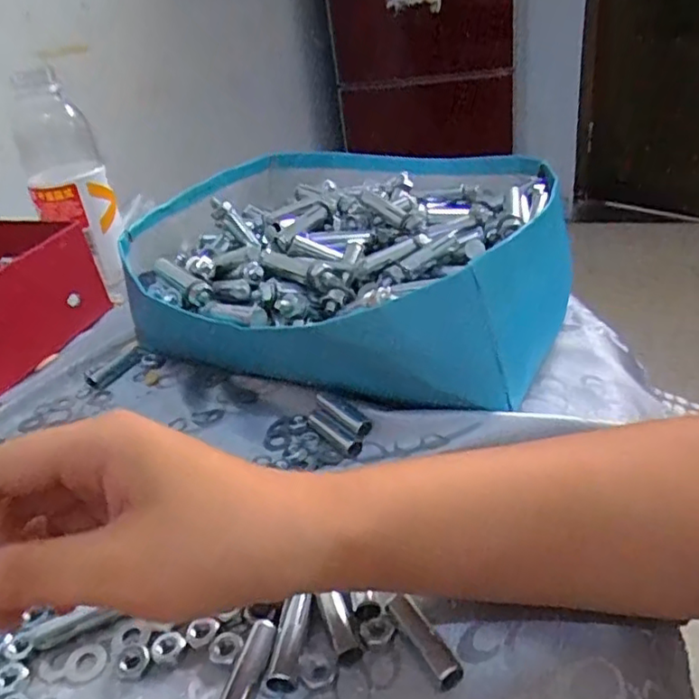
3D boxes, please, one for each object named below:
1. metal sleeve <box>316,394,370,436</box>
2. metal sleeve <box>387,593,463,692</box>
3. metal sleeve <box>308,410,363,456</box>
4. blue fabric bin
[{"bbox_3d":[-0.003,0.037,0.359,0.011,0.010,0.039,-27,37,-28],"label":"metal sleeve"},{"bbox_3d":[0.029,0.113,0.240,0.011,0.013,0.036,-22,35,-21],"label":"metal sleeve"},{"bbox_3d":[-0.009,0.047,0.354,0.009,0.007,0.042,-27,37,-28],"label":"metal sleeve"},{"bbox_3d":[0.003,-0.064,0.443,0.283,0.093,0.272,13,37,28],"label":"blue fabric bin"}]

